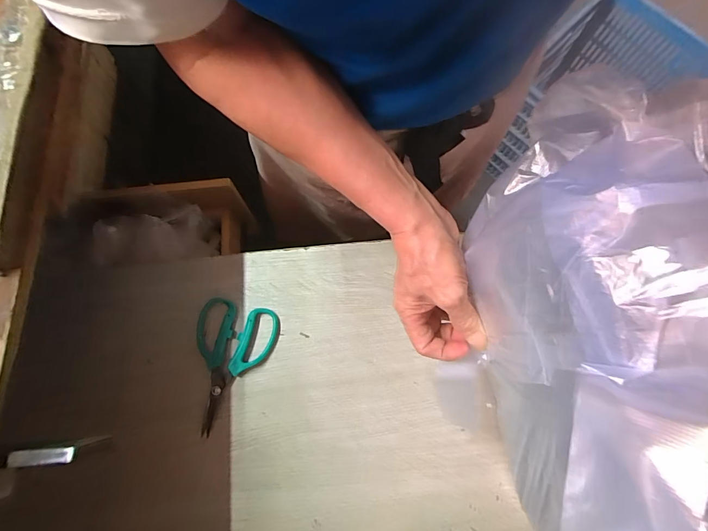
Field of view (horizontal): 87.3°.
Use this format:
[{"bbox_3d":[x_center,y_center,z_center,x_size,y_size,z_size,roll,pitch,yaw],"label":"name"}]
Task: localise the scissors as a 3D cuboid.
[{"bbox_3d":[-0.153,0.121,0.446,0.097,0.014,0.151,13,77,2],"label":"scissors"}]

